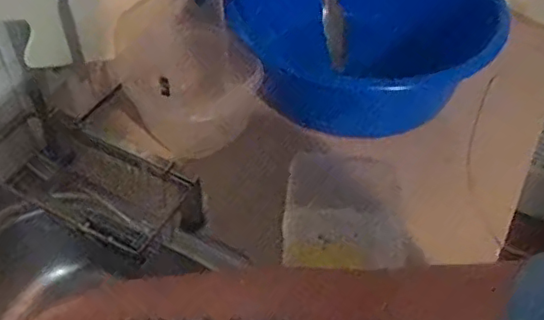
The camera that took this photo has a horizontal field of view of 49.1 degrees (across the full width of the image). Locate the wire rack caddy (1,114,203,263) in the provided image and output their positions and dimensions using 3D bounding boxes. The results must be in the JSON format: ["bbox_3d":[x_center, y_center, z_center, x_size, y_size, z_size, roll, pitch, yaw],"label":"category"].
[{"bbox_3d":[-0.206,0.040,0.731,0.232,0.102,0.108,25,50,19],"label":"wire rack caddy"}]

